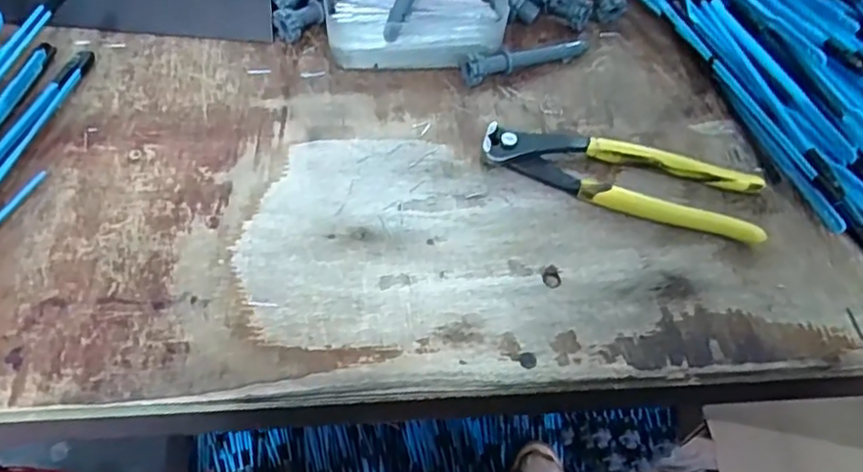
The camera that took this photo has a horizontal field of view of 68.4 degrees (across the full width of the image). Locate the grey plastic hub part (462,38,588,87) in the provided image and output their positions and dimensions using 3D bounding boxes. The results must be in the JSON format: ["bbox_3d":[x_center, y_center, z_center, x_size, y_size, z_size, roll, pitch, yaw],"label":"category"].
[{"bbox_3d":[0.064,-0.120,0.422,0.092,0.018,0.018,-22,61,-17],"label":"grey plastic hub part"}]

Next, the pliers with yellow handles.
[{"bbox_3d":[0.112,-0.036,0.377,0.163,0.019,0.048,15,57,6],"label":"pliers with yellow handles"}]

